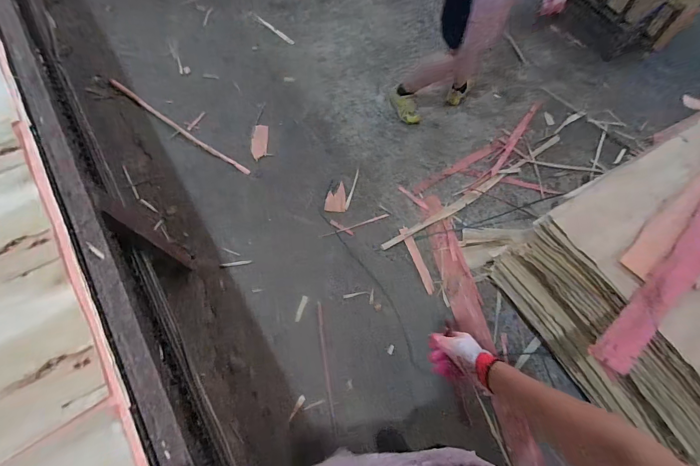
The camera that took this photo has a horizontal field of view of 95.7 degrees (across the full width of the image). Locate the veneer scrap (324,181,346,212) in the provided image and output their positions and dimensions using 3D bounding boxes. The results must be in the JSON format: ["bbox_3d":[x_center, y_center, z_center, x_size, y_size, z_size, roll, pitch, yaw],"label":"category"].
[{"bbox_3d":[-0.076,-0.186,1.650,0.107,0.007,0.148,0,86,-13],"label":"veneer scrap"}]

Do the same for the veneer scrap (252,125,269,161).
[{"bbox_3d":[-0.495,-0.499,1.733,0.085,0.029,0.199,0,67,-4],"label":"veneer scrap"}]

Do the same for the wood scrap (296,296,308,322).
[{"bbox_3d":[-0.222,0.343,1.439,0.026,0.007,0.117,20,68,5],"label":"wood scrap"}]

